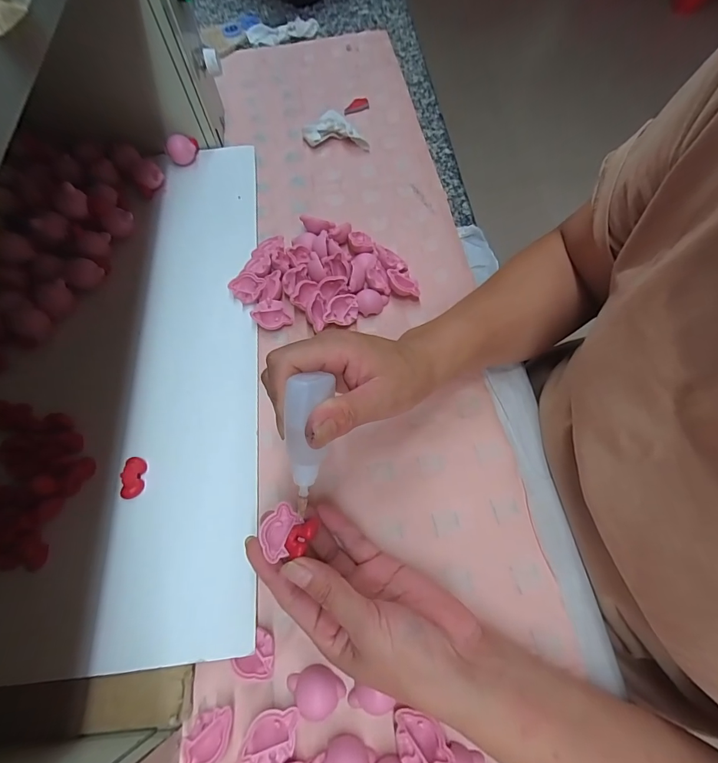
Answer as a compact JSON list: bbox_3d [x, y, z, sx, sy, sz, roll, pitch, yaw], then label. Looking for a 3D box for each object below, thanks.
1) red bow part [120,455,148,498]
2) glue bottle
[{"bbox_3d":[-0.176,0.074,0.301,0.015,0.008,0.031,-7,65,-1],"label":"red bow part"},{"bbox_3d":[-0.029,0.037,0.220,0.023,0.083,0.029,3,23,-1],"label":"glue bottle"}]

